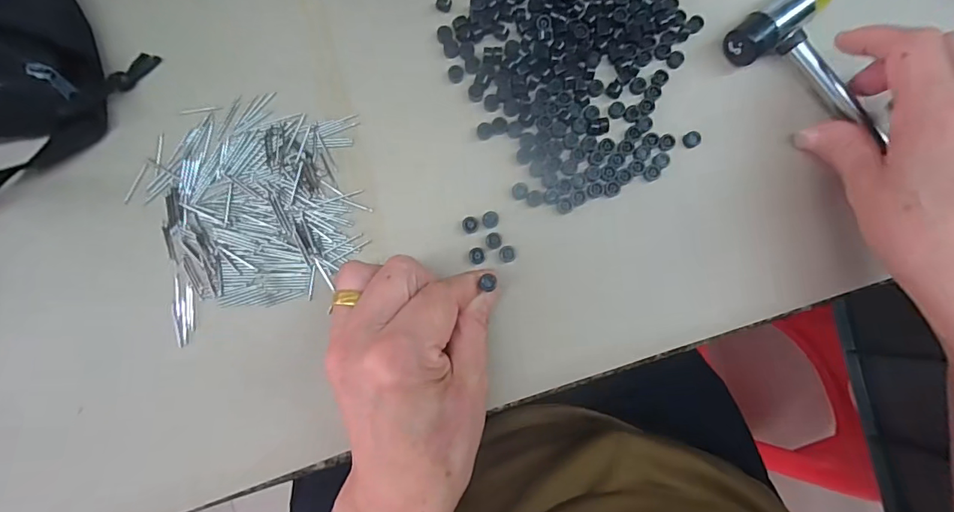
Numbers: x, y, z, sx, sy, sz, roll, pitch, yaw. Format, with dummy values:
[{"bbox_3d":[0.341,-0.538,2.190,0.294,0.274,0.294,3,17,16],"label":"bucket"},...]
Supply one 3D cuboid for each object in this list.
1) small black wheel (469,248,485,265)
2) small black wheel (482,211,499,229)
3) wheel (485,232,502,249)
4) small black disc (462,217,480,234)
[{"bbox_3d":[0.000,0.000,0.261,0.009,0.004,0.009,0,86,-4],"label":"small black wheel"},{"bbox_3d":[0.008,-0.020,0.265,0.009,0.004,0.009,0,86,-4],"label":"small black wheel"},{"bbox_3d":[0.009,-0.008,0.263,0.008,0.005,0.009,6,86,-3],"label":"wheel"},{"bbox_3d":[-0.003,-0.017,0.263,0.009,0.004,0.009,0,86,-4],"label":"small black disc"}]

